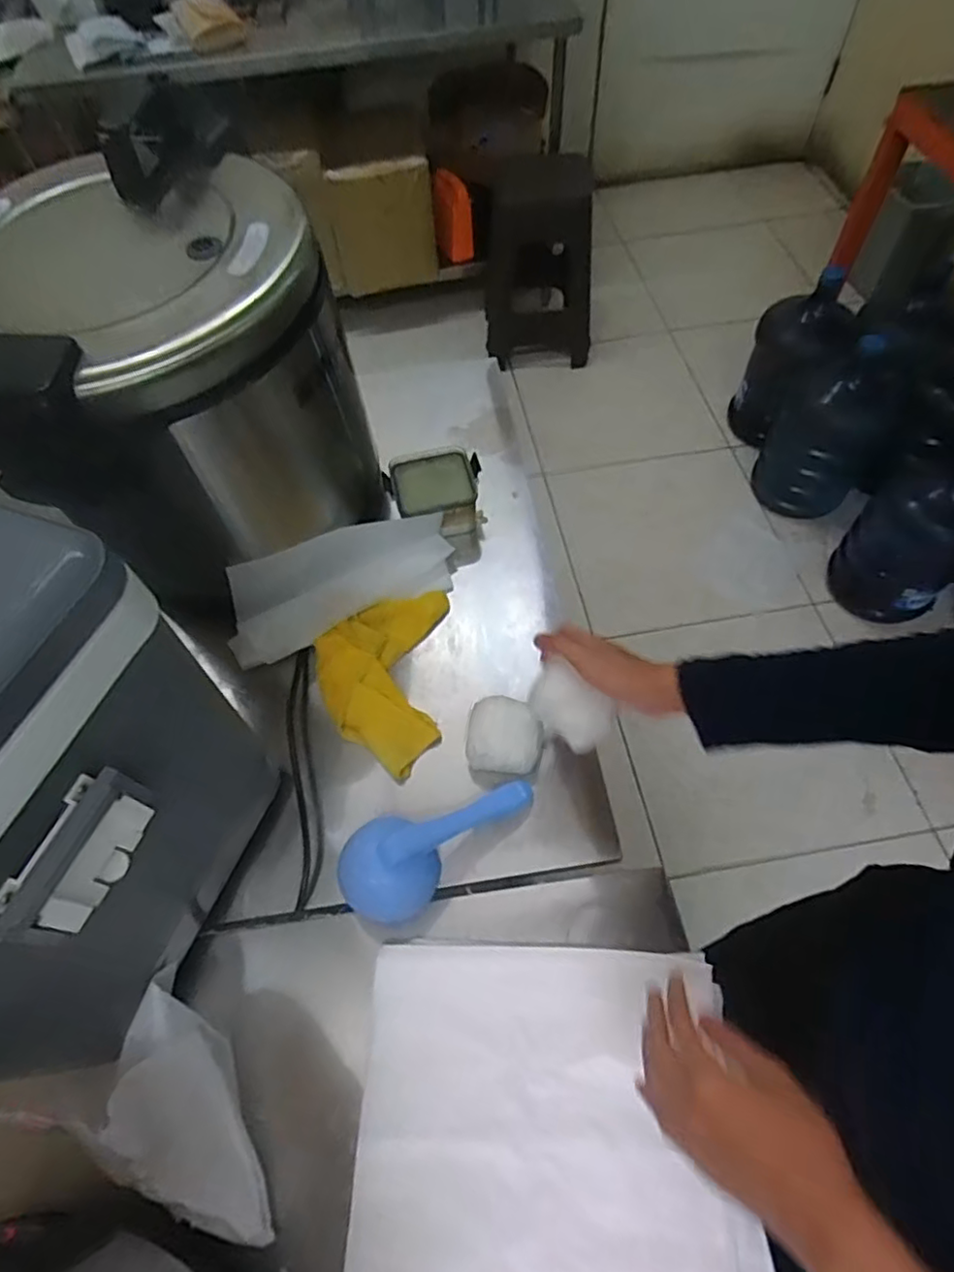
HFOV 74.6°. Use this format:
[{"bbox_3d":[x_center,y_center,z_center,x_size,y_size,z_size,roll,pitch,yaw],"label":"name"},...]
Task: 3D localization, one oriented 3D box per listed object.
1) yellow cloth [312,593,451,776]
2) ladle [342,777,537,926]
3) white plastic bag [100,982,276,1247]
[{"bbox_3d":[-0.115,0.044,0.729,0.143,0.027,0.225,0,60,2],"label":"yellow cloth"},{"bbox_3d":[-0.035,0.205,0.602,0.204,0.056,0.090,-16,61,-7],"label":"ladle"},{"bbox_3d":[-0.238,0.394,0.509,0.082,0.058,0.205,-30,78,-14],"label":"white plastic bag"}]

